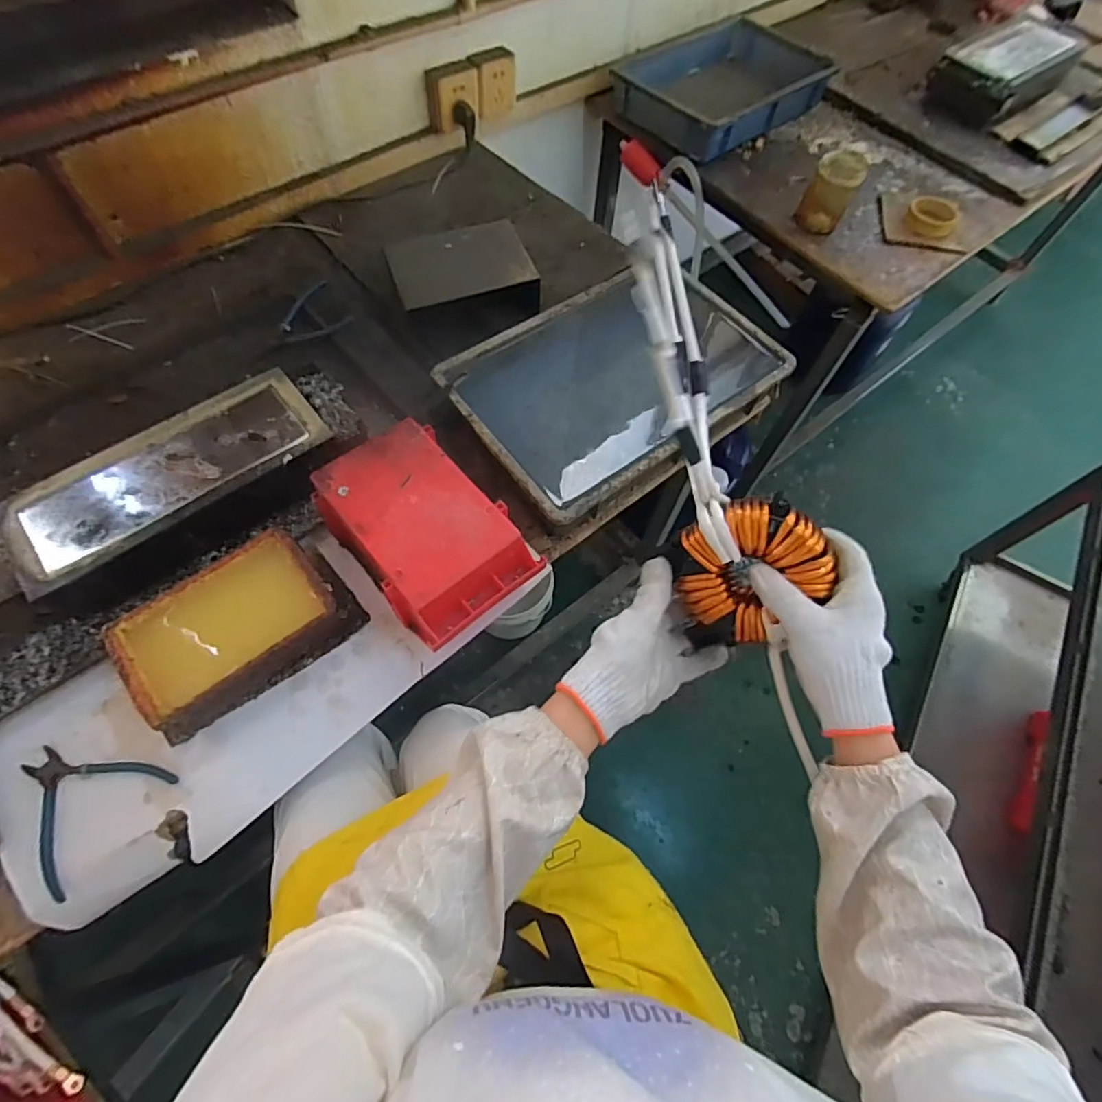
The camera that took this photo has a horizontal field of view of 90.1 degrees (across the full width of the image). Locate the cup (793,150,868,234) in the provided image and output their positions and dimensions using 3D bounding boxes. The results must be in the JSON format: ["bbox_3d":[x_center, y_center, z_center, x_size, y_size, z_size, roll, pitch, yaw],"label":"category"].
[{"bbox_3d":[0.521,-0.673,1.023,0.085,0.109,0.092,21,64,8],"label":"cup"}]

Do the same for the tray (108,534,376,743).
[{"bbox_3d":[-0.337,0.081,0.595,0.224,0.070,0.138,-35,70,-18],"label":"tray"}]

